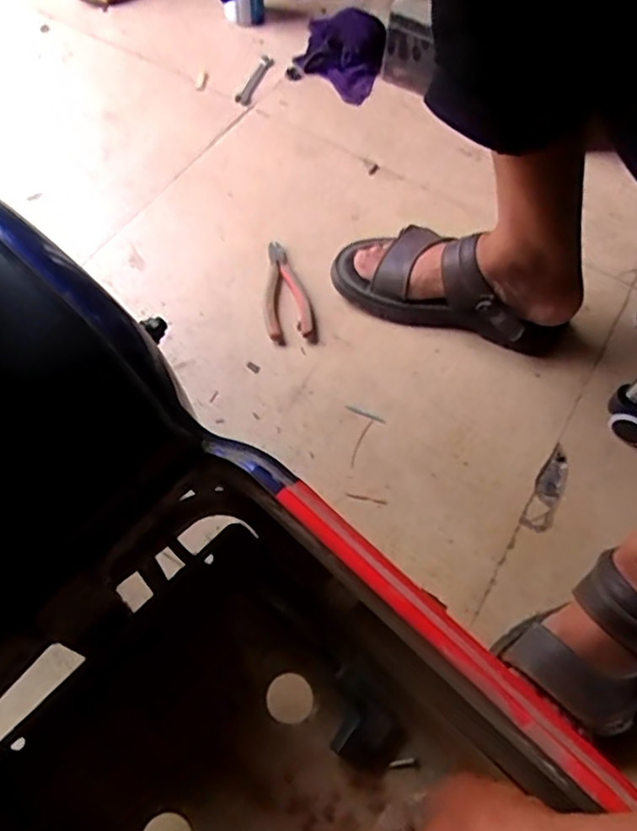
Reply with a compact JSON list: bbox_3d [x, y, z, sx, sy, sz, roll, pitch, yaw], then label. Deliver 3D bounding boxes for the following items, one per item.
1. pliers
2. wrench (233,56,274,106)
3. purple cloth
[{"bbox_3d":[-0.043,-0.151,0.729,0.054,0.018,0.150,-9,64,-8],"label":"pliers"},{"bbox_3d":[-0.097,-0.511,0.930,0.023,0.004,0.121,19,64,6],"label":"wrench"},{"bbox_3d":[0.044,-0.560,0.935,0.140,0.051,0.137,37,67,14],"label":"purple cloth"}]

